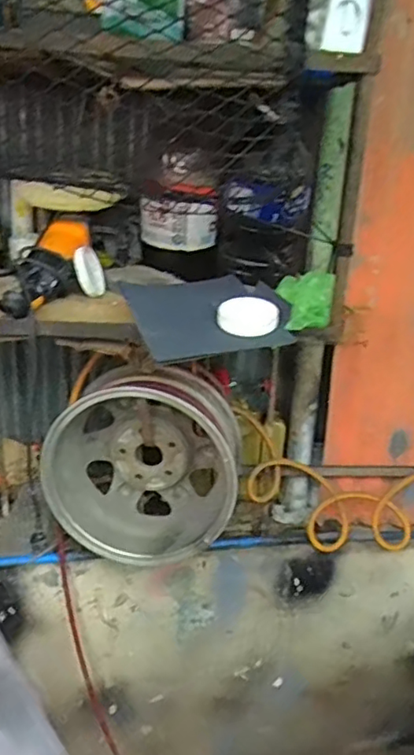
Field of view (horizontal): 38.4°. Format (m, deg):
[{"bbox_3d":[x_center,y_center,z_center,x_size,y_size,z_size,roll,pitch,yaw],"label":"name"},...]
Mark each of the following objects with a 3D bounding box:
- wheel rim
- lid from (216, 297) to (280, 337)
[{"bbox_3d":[-0.130,0.183,1.254,0.386,0.370,0.195,6,20,5],"label":"wheel rim"},{"bbox_3d":[0.066,-0.101,0.972,0.104,0.012,0.073,6,63,11],"label":"lid"}]

